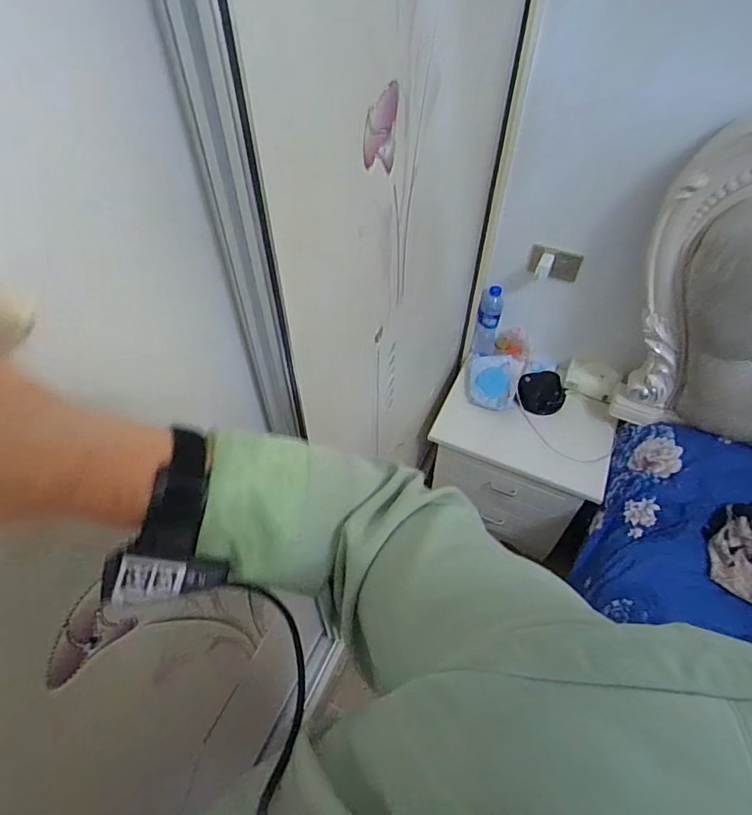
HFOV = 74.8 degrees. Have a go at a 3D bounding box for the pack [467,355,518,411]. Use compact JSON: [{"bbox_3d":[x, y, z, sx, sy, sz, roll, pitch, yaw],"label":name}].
[{"bbox_3d":[0.329,-0.073,1.406,0.142,0.036,0.187,9,51,7],"label":"pack"}]

